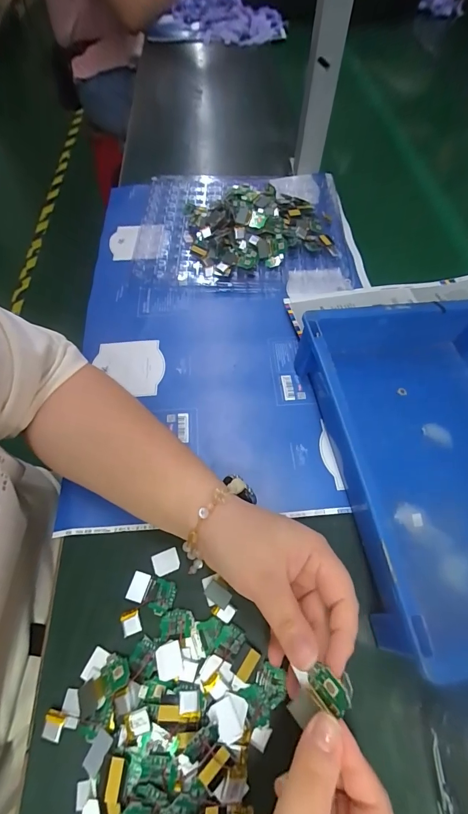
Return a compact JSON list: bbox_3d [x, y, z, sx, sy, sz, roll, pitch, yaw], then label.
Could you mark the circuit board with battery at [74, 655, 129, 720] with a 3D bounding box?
[{"bbox_3d":[-0.095,0.203,0.260,0.025,0.007,0.042,21,58,46],"label":"circuit board with battery"}]

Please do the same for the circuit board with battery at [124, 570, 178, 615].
[{"bbox_3d":[-0.068,0.152,0.294,0.038,0.004,0.024,16,61,8],"label":"circuit board with battery"}]

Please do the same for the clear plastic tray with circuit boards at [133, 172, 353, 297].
[{"bbox_3d":[0.009,-0.267,0.501,0.269,0.036,0.246,0,60,-1],"label":"clear plastic tray with circuit boards"}]

